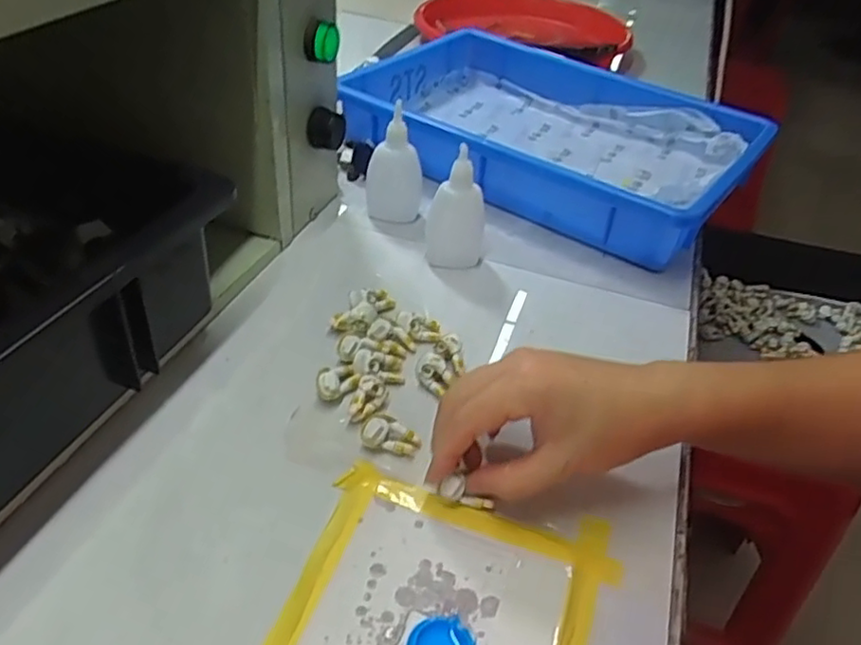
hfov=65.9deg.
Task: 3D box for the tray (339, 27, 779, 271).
[{"bbox_3d":[0.113,-0.184,0.654,0.359,0.070,0.243,28,45,24],"label":"tray"}]

